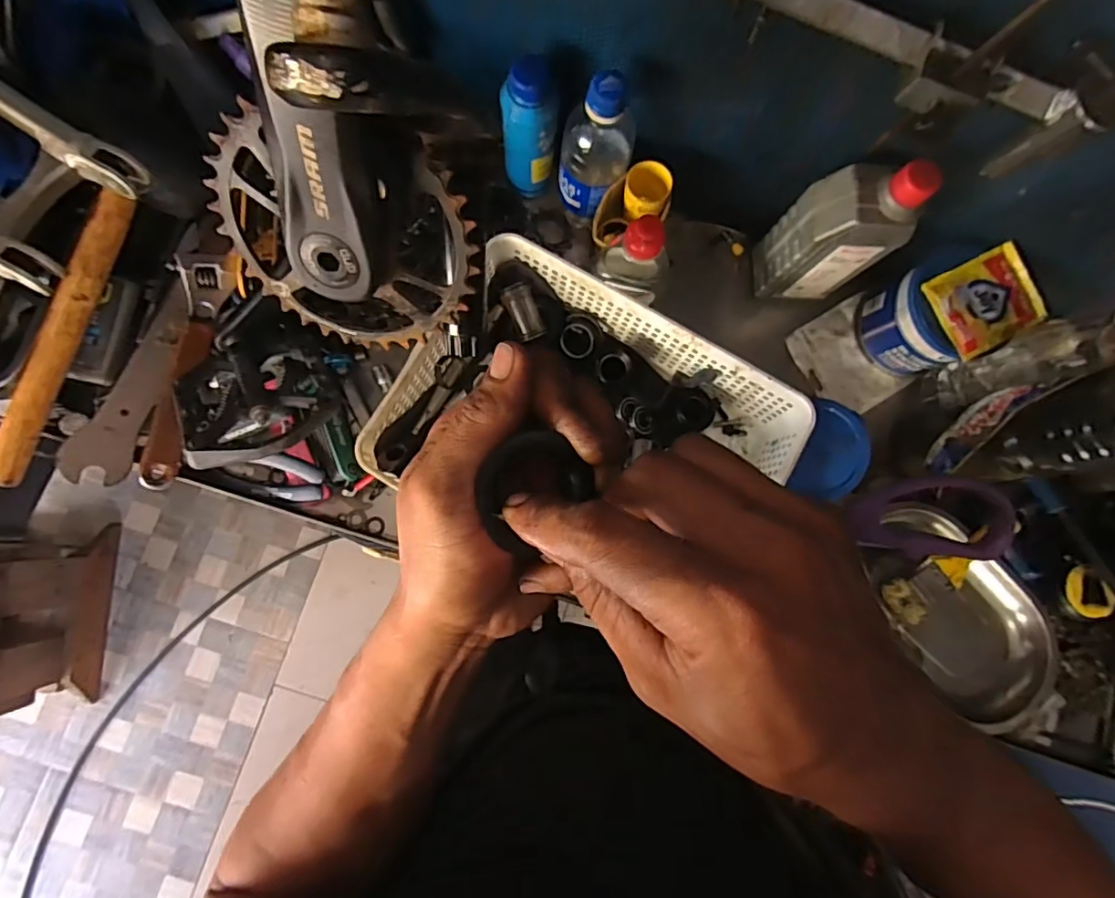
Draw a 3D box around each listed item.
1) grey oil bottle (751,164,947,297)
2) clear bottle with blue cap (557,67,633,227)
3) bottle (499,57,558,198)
[{"bbox_3d":[0.248,-0.190,0.497,0.080,0.179,0.052,4,82,-4],"label":"grey oil bottle"},{"bbox_3d":[0.033,-0.257,0.490,0.061,0.159,0.057,13,81,-2],"label":"clear bottle with blue cap"},{"bbox_3d":[-0.026,-0.283,0.504,0.046,0.147,0.039,3,82,-4],"label":"bottle"}]

